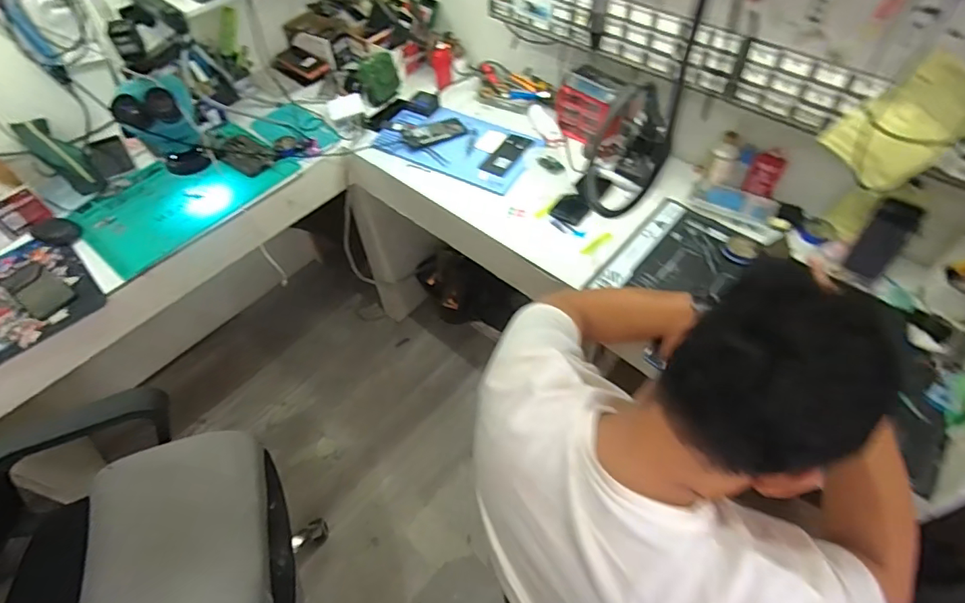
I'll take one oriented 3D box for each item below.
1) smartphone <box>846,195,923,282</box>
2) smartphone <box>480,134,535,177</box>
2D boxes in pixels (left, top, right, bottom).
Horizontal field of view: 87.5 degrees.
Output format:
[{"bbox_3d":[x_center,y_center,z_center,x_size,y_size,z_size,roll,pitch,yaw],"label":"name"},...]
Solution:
[{"bbox_3d":[0.800,-0.125,1.012,0.018,0.156,0.076,10,23,-26],"label":"smartphone"},{"bbox_3d":[0.060,-0.359,1.232,0.070,0.009,0.151,26,58,20],"label":"smartphone"}]

